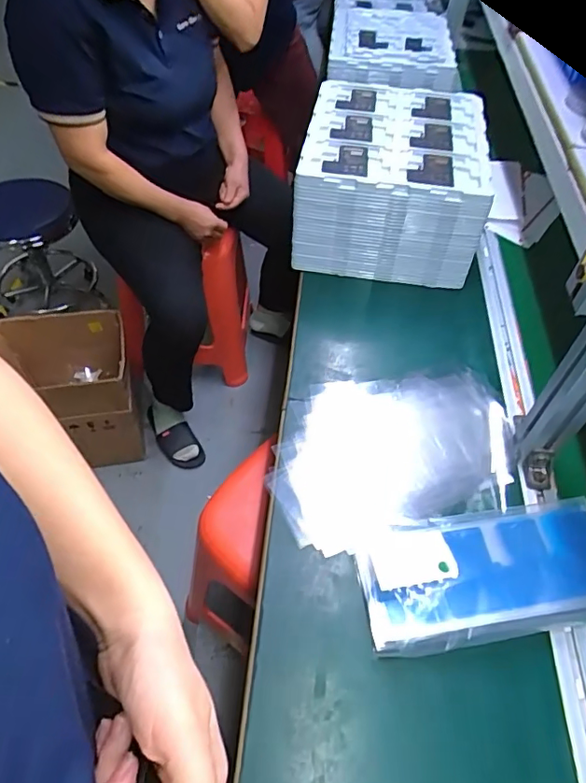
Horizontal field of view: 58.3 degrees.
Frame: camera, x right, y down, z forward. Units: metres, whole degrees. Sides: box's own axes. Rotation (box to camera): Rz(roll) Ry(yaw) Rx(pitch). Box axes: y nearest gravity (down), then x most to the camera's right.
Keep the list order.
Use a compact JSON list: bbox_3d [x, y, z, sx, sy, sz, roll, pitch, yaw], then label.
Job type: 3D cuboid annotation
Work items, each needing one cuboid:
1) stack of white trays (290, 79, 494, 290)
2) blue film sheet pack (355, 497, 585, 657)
[{"bbox_3d":[0.162,-0.355,0.892,0.279,0.168,0.318,9,52,4],"label":"stack of white trays"},{"bbox_3d":[0.205,0.189,0.547,0.267,0.048,0.124,-7,53,-9],"label":"blue film sheet pack"}]

